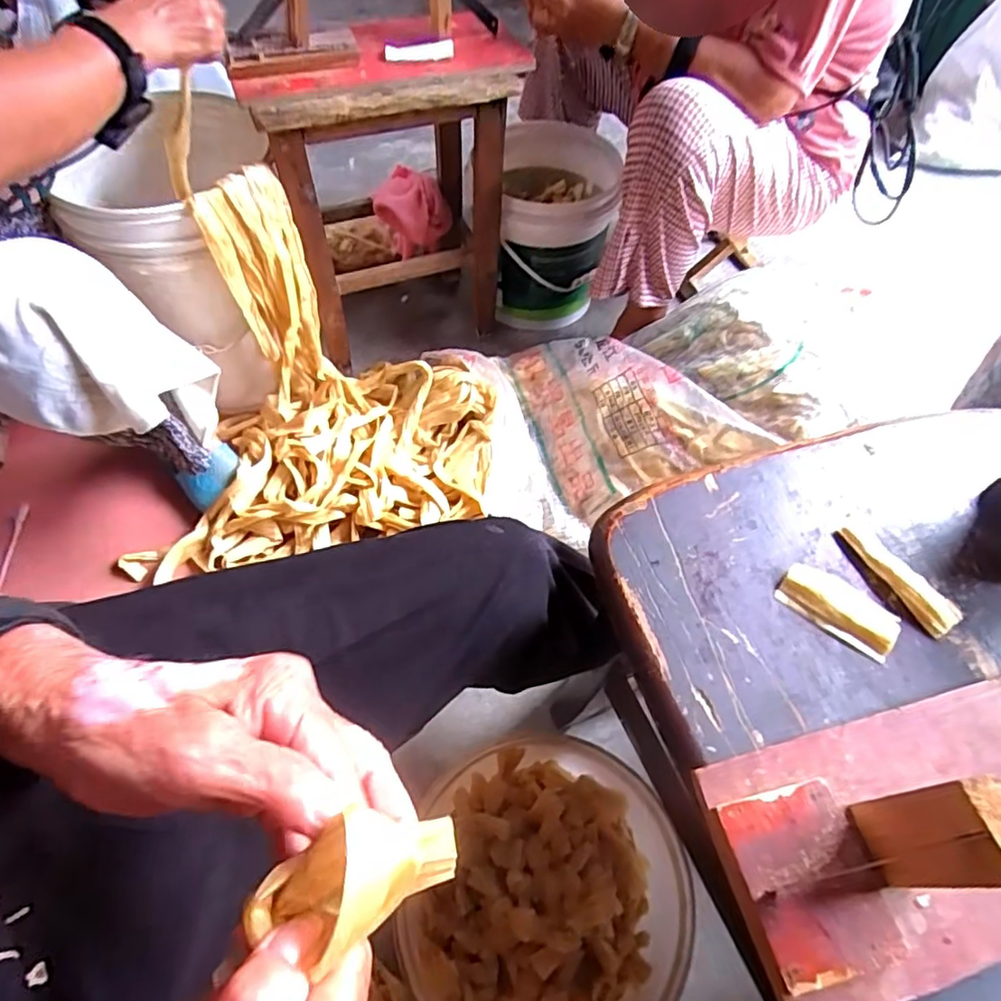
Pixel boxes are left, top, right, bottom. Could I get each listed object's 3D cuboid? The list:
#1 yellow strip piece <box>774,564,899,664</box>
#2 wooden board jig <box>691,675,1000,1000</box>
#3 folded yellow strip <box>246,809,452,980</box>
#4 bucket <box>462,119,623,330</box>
[{"bbox_3d":[0.224,0.069,0.407,0.073,0.011,0.038,34,63,19],"label":"yellow strip piece"},{"bbox_3d":[0.292,0.140,0.305,0.358,0.100,0.120,-13,58,-9],"label":"wooden board jig"},{"bbox_3d":[-0.047,0.126,0.202,0.067,0.026,0.034,-10,58,-19],"label":"folded yellow strip"},{"bbox_3d":[0.065,-0.500,1.121,0.258,0.244,0.267,0,57,-1],"label":"bucket"}]

